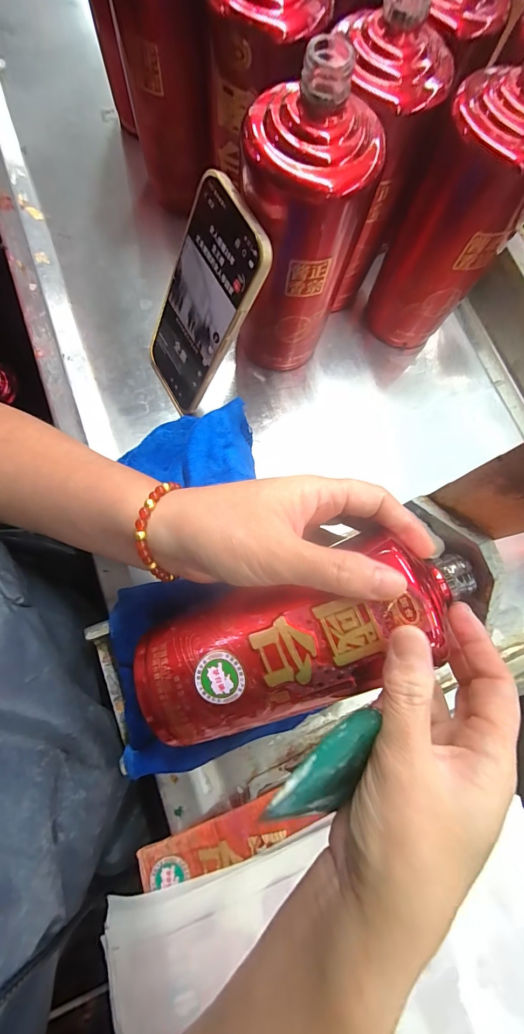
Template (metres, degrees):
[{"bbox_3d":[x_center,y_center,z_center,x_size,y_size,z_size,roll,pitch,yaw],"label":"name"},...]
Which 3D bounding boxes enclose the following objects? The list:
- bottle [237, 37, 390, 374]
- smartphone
[{"bbox_3d":[0.028,-0.192,0.276,0.078,0.193,0.077,14,78,1],"label":"bottle"},{"bbox_3d":[-0.050,-0.156,0.286,0.007,0.163,0.074,-27,82,-37],"label":"smartphone"}]

